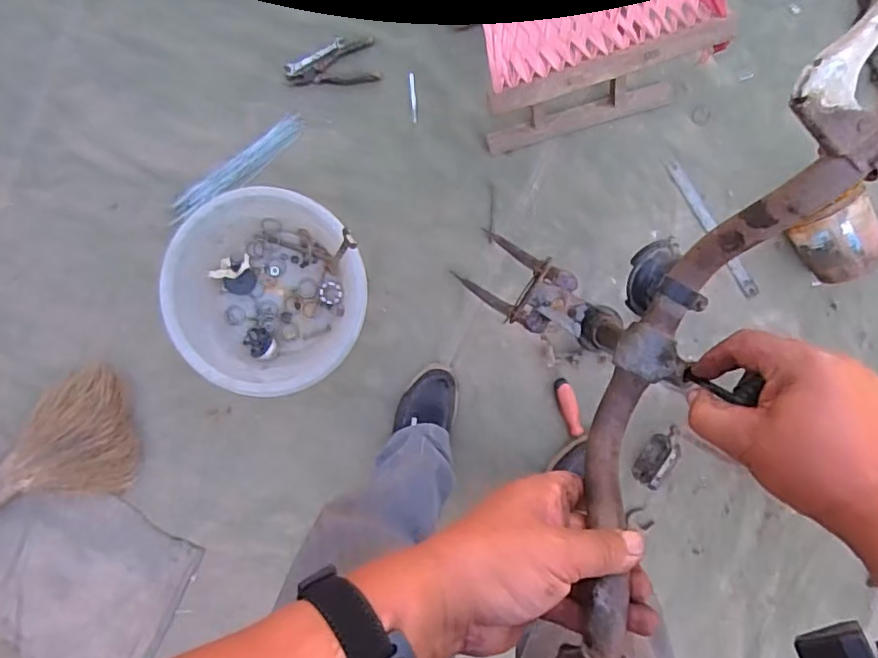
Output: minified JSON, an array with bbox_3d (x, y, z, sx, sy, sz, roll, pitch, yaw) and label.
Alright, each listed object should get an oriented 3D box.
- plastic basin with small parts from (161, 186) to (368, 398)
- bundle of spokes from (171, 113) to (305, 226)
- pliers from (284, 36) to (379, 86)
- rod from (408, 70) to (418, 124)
[{"bbox_3d":[-0.285,-0.058,1.065,0.316,0.148,0.313,0,95,4],"label":"plastic basin with small parts"},{"bbox_3d":[-0.347,-0.279,1.063,0.275,0.028,0.050,-39,91,-6],"label":"bundle of spokes"},{"bbox_3d":[-0.183,-0.452,1.054,0.158,0.027,0.066,-6,96,4],"label":"pliers"},{"bbox_3d":[-0.044,-0.402,1.063,0.012,0.007,0.083,-5,94,5],"label":"rod"}]

